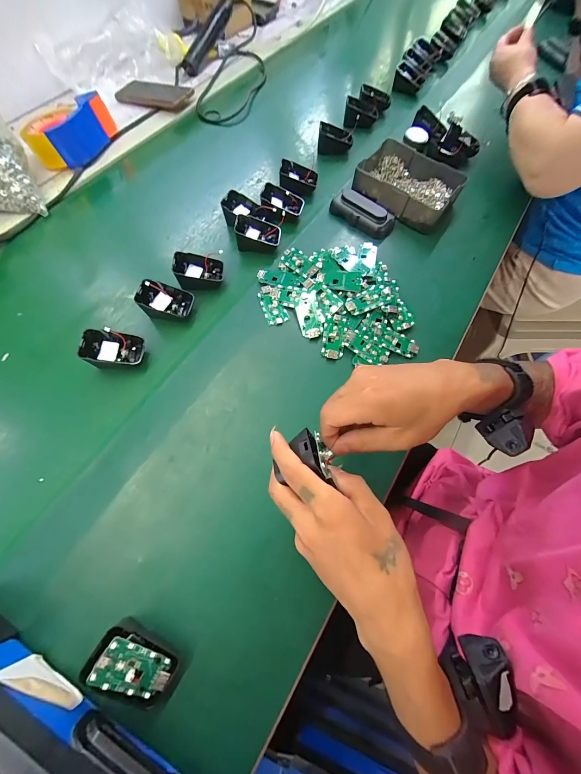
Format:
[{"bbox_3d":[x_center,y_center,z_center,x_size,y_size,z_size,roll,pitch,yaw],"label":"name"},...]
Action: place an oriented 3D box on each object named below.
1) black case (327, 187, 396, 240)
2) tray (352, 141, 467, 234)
[{"bbox_3d":[0.119,-0.287,0.495,0.105,0.026,0.041,40,72,15],"label":"black case"},{"bbox_3d":[0.202,-0.351,0.521,0.164,0.043,0.142,29,69,12],"label":"tray"}]

